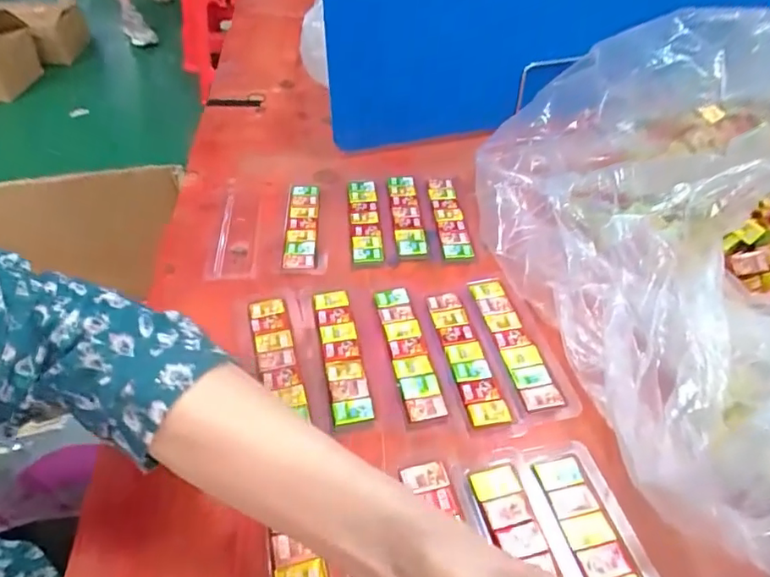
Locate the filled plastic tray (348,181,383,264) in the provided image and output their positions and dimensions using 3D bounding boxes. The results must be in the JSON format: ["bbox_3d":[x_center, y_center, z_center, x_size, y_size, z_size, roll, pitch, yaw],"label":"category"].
[{"bbox_3d":[-0.018,-0.063,0.492,0.026,0.008,0.109,-3,43,-4],"label":"filled plastic tray"}]

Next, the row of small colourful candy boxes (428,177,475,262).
[{"bbox_3d":[0.059,-0.064,0.498,0.027,0.007,0.119,-2,43,-3],"label":"row of small colourful candy boxes"}]

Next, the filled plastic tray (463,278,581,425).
[{"bbox_3d":[0.094,0.040,0.392,0.039,0.010,0.131,-8,44,-9],"label":"filled plastic tray"}]

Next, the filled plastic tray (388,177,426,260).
[{"bbox_3d":[0.020,-0.069,0.499,0.026,0.007,0.113,-3,43,-4],"label":"filled plastic tray"}]

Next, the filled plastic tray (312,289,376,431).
[{"bbox_3d":[-0.031,0.045,0.385,0.027,0.004,0.123,-7,44,-9],"label":"filled plastic tray"}]

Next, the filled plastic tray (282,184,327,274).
[{"bbox_3d":[-0.073,-0.057,0.487,0.035,0.010,0.121,-4,43,-5],"label":"filled plastic tray"}]

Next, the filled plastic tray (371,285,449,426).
[{"bbox_3d":[0.017,0.042,0.387,0.028,0.004,0.122,-8,44,-9],"label":"filled plastic tray"}]

